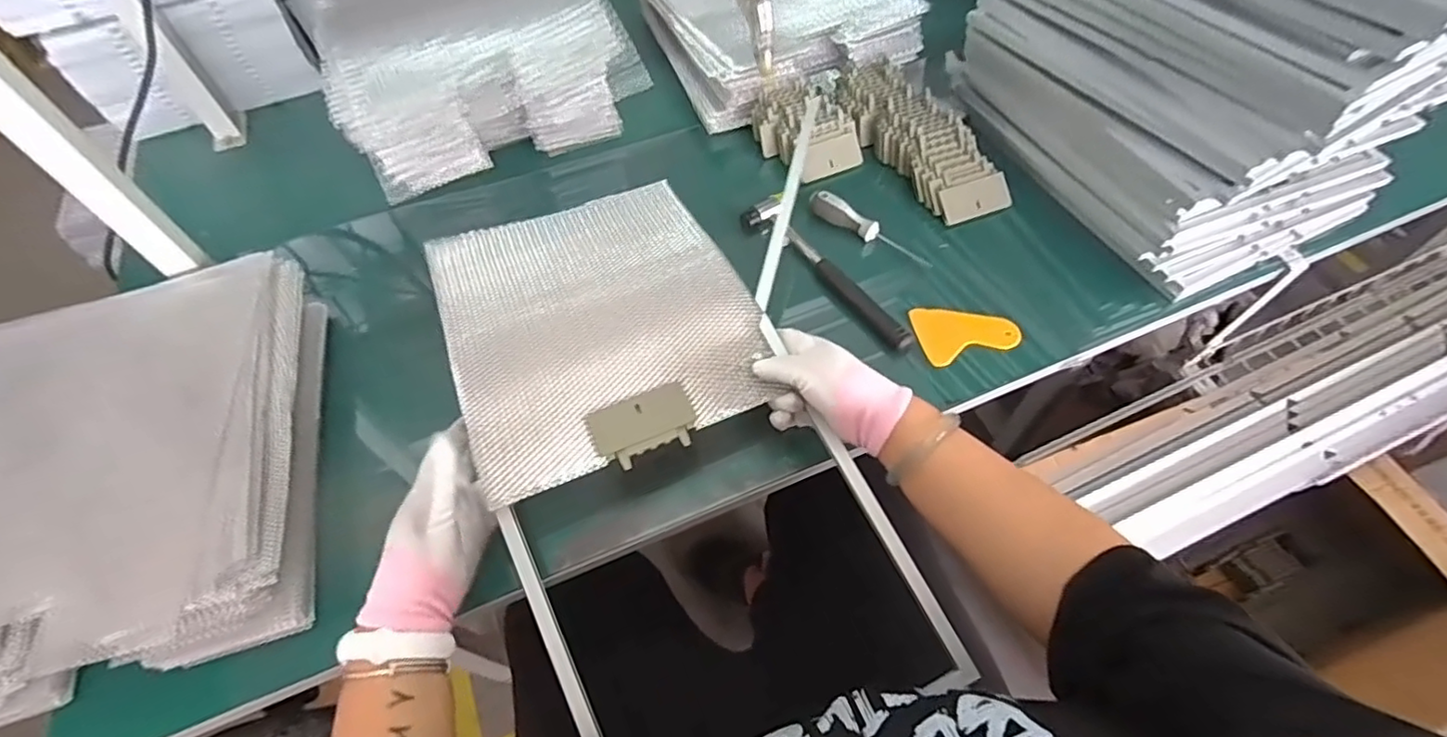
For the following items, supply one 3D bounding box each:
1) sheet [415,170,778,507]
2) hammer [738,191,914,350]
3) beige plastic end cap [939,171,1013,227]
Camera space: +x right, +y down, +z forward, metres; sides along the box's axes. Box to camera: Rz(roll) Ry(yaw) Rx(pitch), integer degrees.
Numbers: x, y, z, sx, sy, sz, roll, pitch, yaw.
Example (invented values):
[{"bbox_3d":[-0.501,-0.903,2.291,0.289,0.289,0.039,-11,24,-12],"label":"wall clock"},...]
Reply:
[{"bbox_3d":[-0.123,-0.058,0.596,0.268,0.035,0.320,-23,59,-12],"label":"sheet"},{"bbox_3d":[0.111,-0.113,0.674,0.055,0.021,0.250,-31,61,-17],"label":"hammer"},{"bbox_3d":[0.297,-0.199,0.727,0.086,0.007,0.042,-19,97,-9],"label":"beige plastic end cap"}]

